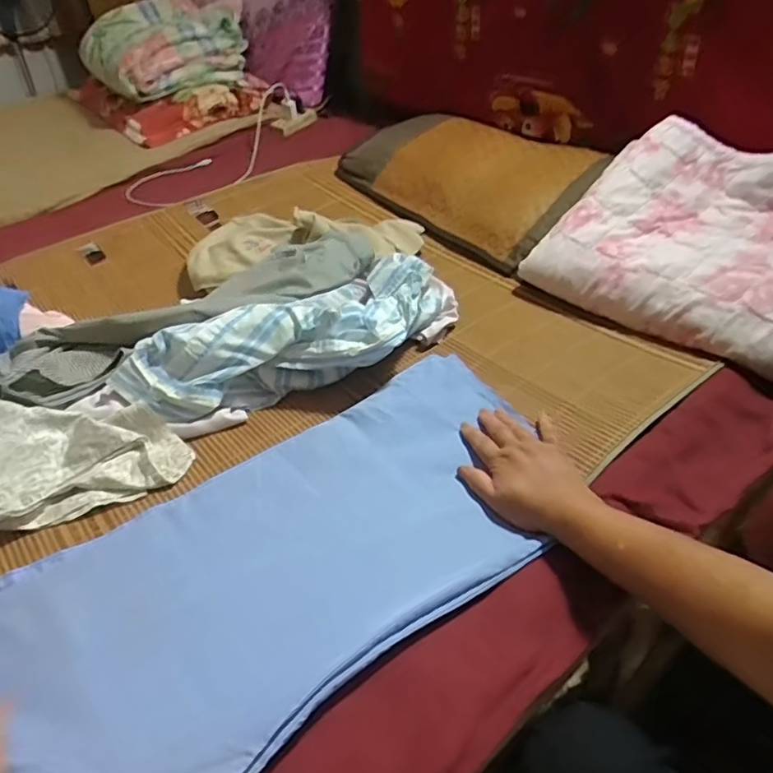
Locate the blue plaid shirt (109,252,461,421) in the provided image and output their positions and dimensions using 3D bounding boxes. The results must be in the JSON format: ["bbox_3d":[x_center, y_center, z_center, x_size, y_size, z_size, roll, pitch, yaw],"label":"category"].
[{"bbox_3d":[-0.090,-0.068,0.769,0.454,0.087,0.183,-31,48,-29],"label":"blue plaid shirt"}]

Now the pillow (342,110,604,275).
[{"bbox_3d":[0.158,-0.431,1.171,0.293,0.117,0.562,-26,45,-26],"label":"pillow"}]

